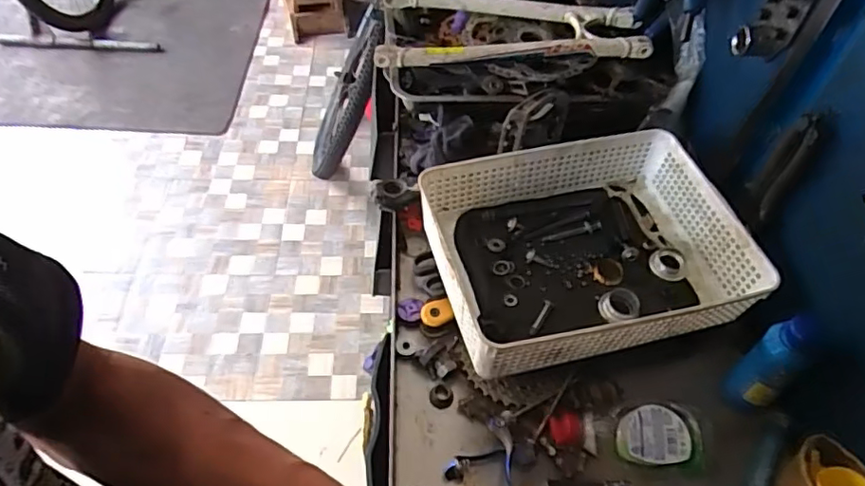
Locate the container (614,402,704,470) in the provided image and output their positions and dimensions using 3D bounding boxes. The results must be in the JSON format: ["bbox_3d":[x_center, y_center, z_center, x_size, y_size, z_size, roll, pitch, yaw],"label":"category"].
[{"bbox_3d":[0.231,0.198,0.590,0.083,0.041,0.061,11,52,5],"label":"container"}]

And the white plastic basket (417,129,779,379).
[{"bbox_3d":[0.168,0.004,0.662,0.330,0.083,0.248,-10,53,-11],"label":"white plastic basket"}]

